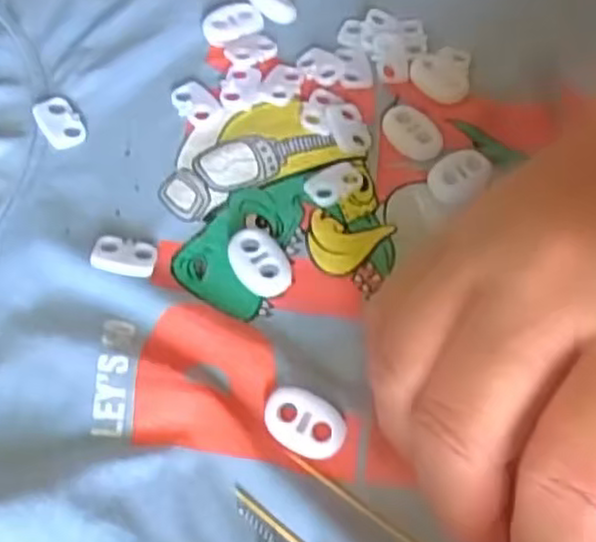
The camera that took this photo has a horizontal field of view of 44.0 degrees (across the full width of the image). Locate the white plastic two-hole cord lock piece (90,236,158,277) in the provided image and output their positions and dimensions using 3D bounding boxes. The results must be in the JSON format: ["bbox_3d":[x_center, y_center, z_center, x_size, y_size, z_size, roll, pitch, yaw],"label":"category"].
[{"bbox_3d":[-0.051,-0.004,0.217,0.018,0.004,0.013,6,61,-1],"label":"white plastic two-hole cord lock piece"}]

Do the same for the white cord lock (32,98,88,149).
[{"bbox_3d":[-0.078,-0.049,0.240,0.012,0.004,0.020,-29,68,-18],"label":"white cord lock"}]

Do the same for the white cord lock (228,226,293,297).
[{"bbox_3d":[-0.012,-0.003,0.219,0.016,0.006,0.023,-27,67,-17],"label":"white cord lock"}]

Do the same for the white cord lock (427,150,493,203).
[{"bbox_3d":[0.051,-0.032,0.238,0.022,0.005,0.012,-29,67,-18],"label":"white cord lock"}]

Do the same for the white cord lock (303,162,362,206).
[{"bbox_3d":[0.012,-0.029,0.236,0.019,0.004,0.012,-31,68,-19],"label":"white cord lock"}]

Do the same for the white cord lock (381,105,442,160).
[{"bbox_3d":[0.038,-0.046,0.245,0.014,0.004,0.023,-37,70,-21],"label":"white cord lock"}]

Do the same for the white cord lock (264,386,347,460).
[{"bbox_3d":[0.002,0.040,0.194,0.022,0.005,0.016,23,63,8],"label":"white cord lock"}]

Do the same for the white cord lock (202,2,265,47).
[{"bbox_3d":[-0.023,-0.088,0.263,0.021,0.004,0.014,-27,67,-17],"label":"white cord lock"}]

